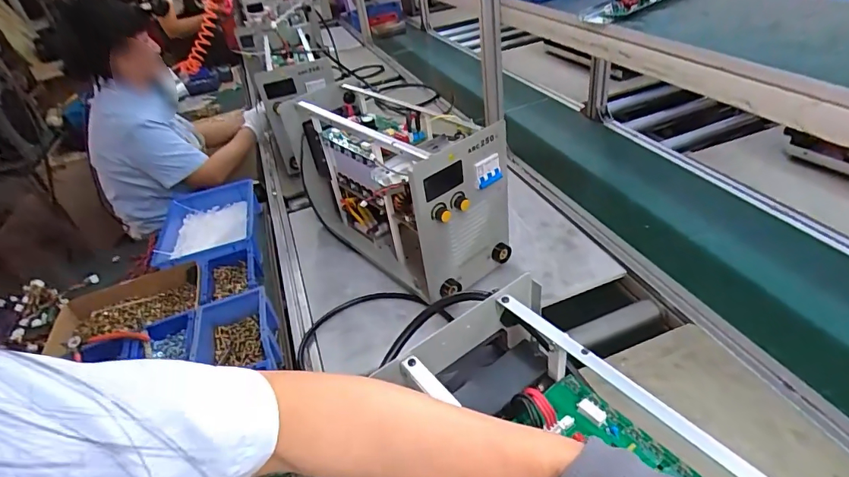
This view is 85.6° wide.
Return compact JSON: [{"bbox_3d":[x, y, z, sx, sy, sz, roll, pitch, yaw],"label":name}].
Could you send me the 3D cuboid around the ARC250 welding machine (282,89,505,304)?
[{"bbox_3d":[-0.078,-0.121,0.963,0.203,0.296,0.513,-31,42,-25],"label":"ARC250 welding machine"}]

